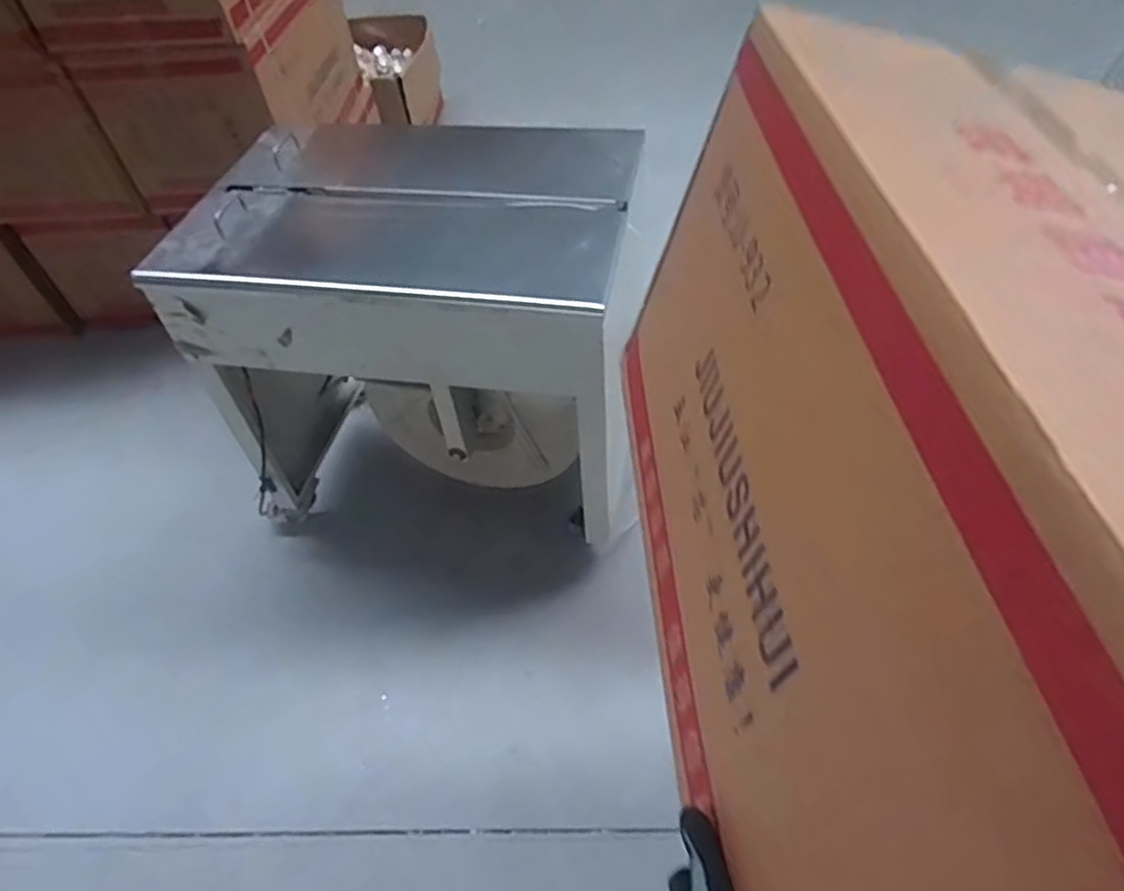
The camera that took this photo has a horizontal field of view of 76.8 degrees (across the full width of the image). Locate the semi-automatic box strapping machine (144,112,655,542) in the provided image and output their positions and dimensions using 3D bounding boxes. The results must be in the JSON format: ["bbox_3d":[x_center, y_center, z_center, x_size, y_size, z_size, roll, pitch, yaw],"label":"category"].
[{"bbox_3d":[-0.253,-0.217,1.503,0.804,0.683,0.517,6,52,11],"label":"semi-automatic box strapping machine"}]

